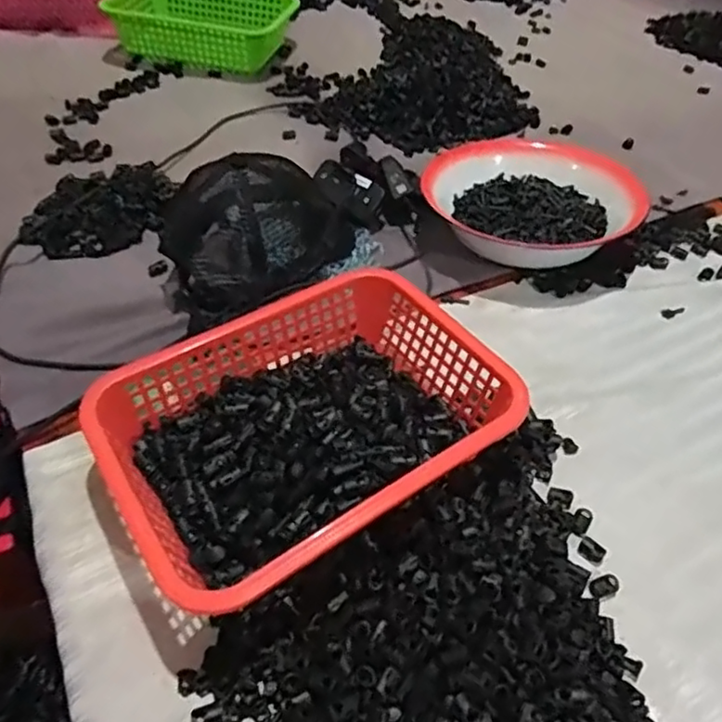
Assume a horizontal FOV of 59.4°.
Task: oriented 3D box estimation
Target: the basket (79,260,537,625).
[{"bbox_3d":[-0.040,0.052,0.511,0.297,0.075,0.214,-27,54,-25],"label":"basket"}]

